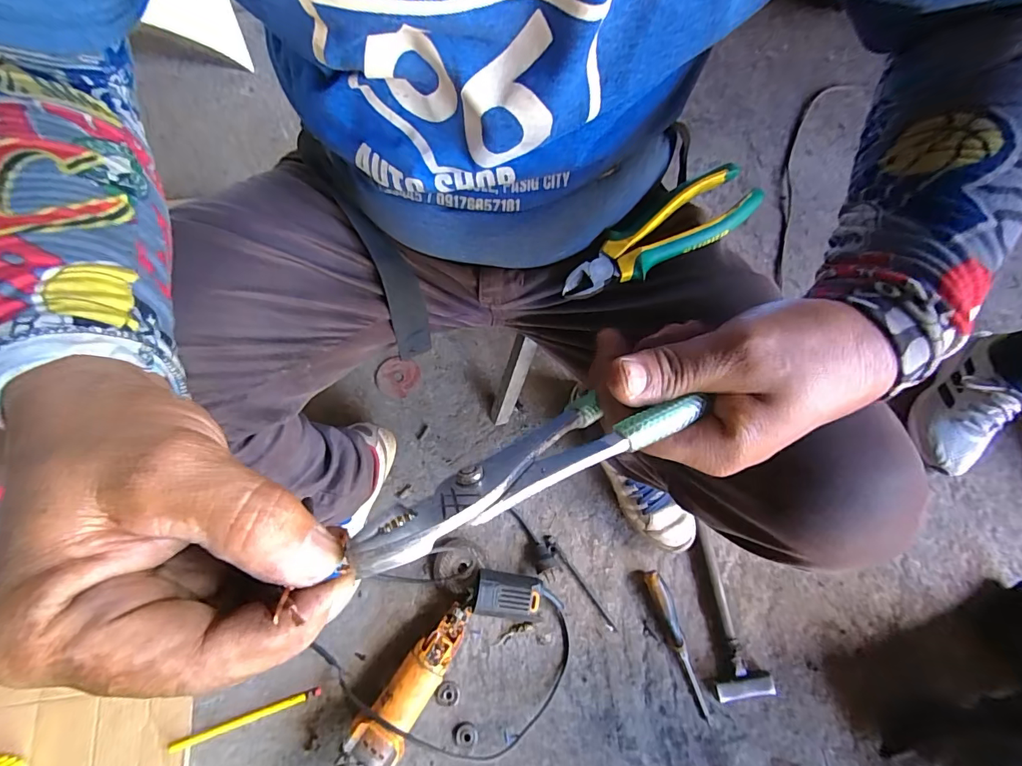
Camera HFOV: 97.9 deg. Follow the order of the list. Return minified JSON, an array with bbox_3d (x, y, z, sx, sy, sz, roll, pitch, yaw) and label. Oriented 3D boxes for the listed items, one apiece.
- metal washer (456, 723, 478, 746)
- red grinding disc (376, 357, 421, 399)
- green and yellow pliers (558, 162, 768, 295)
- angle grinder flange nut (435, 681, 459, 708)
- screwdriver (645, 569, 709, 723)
[{"bbox_3d":[-0.060,0.476,0.603,0.029,0.009,0.025,-4,74,-2],"label":"metal washer"},{"bbox_3d":[-0.190,-0.009,0.748,0.069,0.004,0.068,0,74,-1],"label":"red grinding disc"},{"bbox_3d":[0.119,-0.116,0.358,0.166,0.026,0.053,-32,75,-12],"label":"green and yellow pliers"},{"bbox_3d":[-0.088,0.431,0.616,0.031,0.009,0.031,2,74,0],"label":"angle grinder flange nut"},{"bbox_3d":[0.239,0.368,0.631,0.024,0.023,0.198,-19,75,-6],"label":"screwdriver"}]

